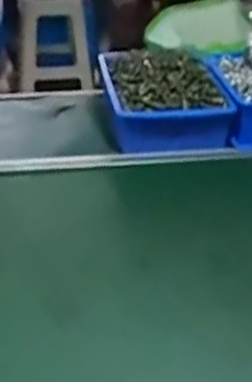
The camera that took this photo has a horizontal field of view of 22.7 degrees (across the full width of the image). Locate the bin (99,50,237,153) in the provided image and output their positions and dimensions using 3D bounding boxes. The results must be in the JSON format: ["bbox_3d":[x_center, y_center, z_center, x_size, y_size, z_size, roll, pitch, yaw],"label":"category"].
[{"bbox_3d":[0.067,-0.184,1.211,0.219,0.123,0.277,-3,32,-7],"label":"bin"}]

